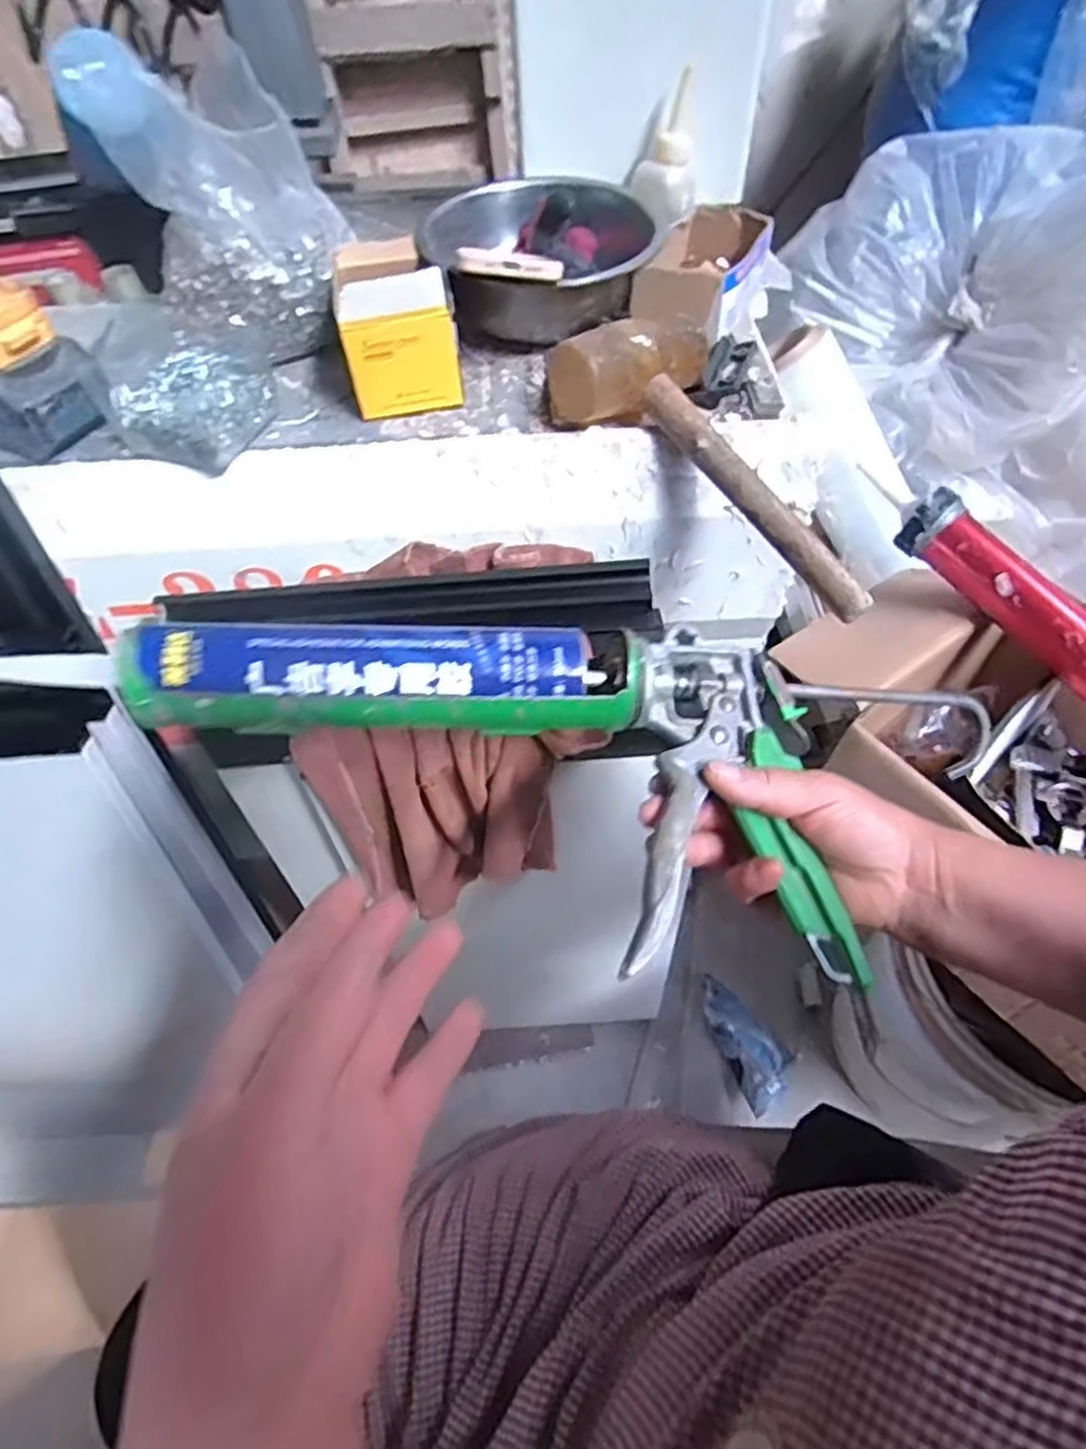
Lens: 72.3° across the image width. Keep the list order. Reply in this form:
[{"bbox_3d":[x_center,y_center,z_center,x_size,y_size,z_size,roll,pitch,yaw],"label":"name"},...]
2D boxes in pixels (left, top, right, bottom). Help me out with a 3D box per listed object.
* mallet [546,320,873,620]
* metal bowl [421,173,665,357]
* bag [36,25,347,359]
[{"bbox_3d":[0.128,-0.177,0.532,0.117,0.066,0.265,-33,80,-18],"label":"mallet"},{"bbox_3d":[0.001,-0.375,0.605,0.176,0.095,0.170,-1,55,2],"label":"metal bowl"},{"bbox_3d":[-0.231,-0.376,0.546,0.163,0.171,0.092,-17,56,-9],"label":"bag"}]

